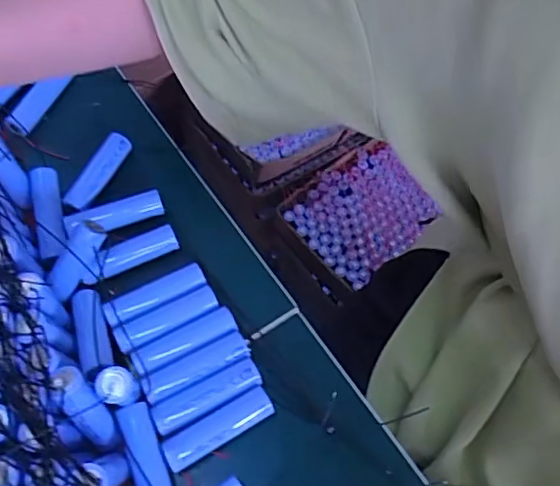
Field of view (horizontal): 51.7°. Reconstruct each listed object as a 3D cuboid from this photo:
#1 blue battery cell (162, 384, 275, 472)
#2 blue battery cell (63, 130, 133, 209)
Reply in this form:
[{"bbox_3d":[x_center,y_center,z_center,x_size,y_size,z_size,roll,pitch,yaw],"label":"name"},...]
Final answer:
[{"bbox_3d":[-0.035,0.108,0.337,0.066,0.015,0.019,-26,66,-16],"label":"blue battery cell"},{"bbox_3d":[-0.129,-0.049,0.417,0.018,0.022,0.065,25,63,10],"label":"blue battery cell"}]

